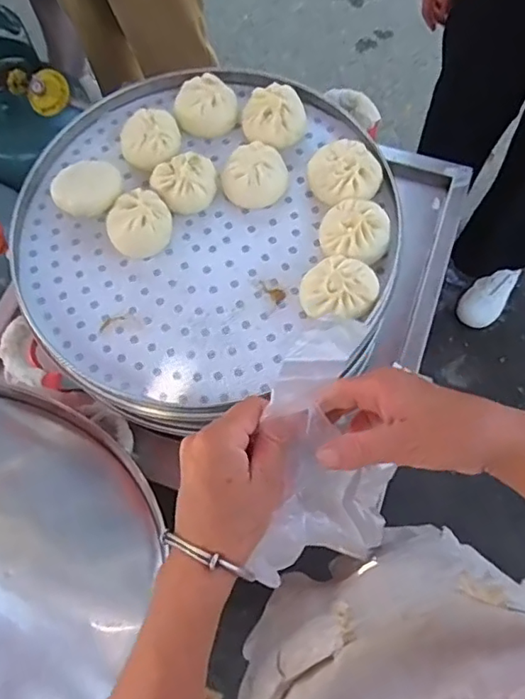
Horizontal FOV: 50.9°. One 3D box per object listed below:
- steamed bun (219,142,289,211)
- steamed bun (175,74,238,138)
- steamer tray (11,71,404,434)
[{"bbox_3d":[-0.008,-0.218,0.685,0.079,0.048,0.063,-29,70,-9],"label":"steamed bun"},{"bbox_3d":[-0.073,-0.321,0.721,0.078,0.047,0.067,-37,72,-12],"label":"steamed bun"},{"bbox_3d":[-0.072,-0.159,0.672,0.449,0.064,0.452,-17,69,-5],"label":"steamer tray"}]

